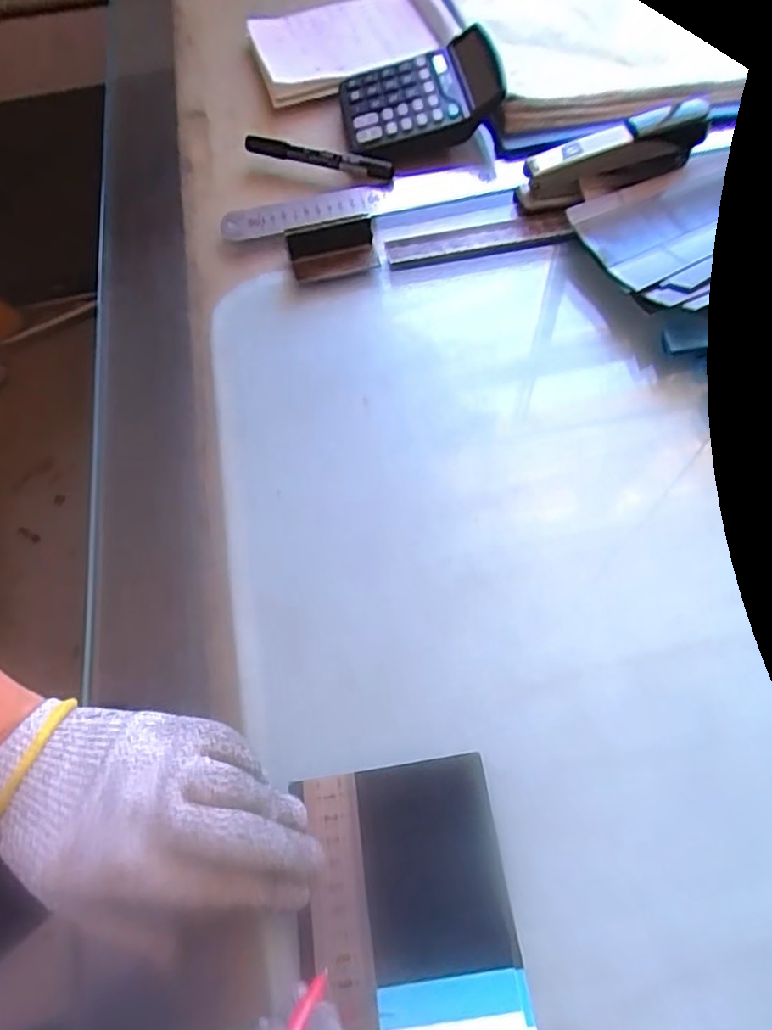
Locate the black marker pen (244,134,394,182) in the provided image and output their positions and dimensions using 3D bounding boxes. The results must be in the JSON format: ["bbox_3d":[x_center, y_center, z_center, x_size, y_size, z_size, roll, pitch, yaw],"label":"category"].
[{"bbox_3d":[-0.063,-0.331,0.577,0.141,0.018,0.018,17,64,13],"label":"black marker pen"}]

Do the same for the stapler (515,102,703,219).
[{"bbox_3d":[0.194,-0.303,0.530,0.168,0.041,0.055,-19,62,6],"label":"stapler"}]

